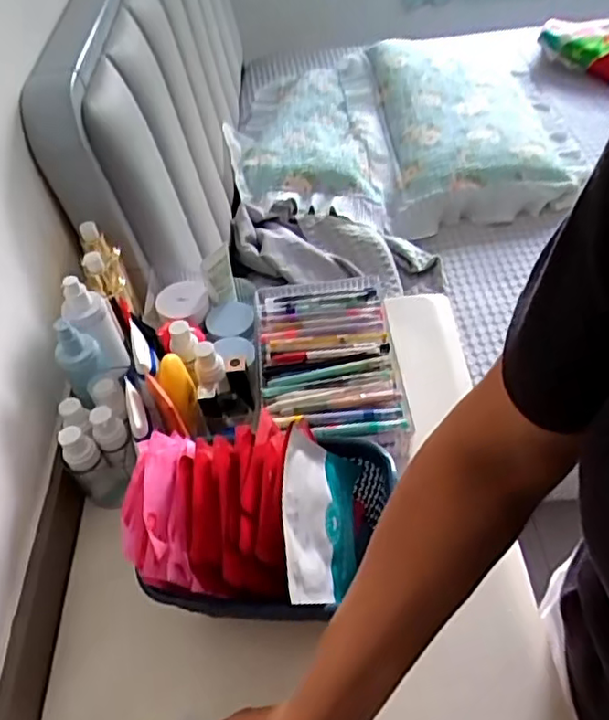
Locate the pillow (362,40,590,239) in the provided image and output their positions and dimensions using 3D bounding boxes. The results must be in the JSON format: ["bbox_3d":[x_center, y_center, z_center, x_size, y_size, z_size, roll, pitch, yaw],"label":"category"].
[{"bbox_3d":[0.409,-0.581,1.528,0.467,0.165,0.637,-4,49,3],"label":"pillow"}]

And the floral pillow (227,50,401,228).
[{"bbox_3d":[0.010,-0.562,1.553,0.359,0.129,0.738,-6,49,2],"label":"floral pillow"}]

